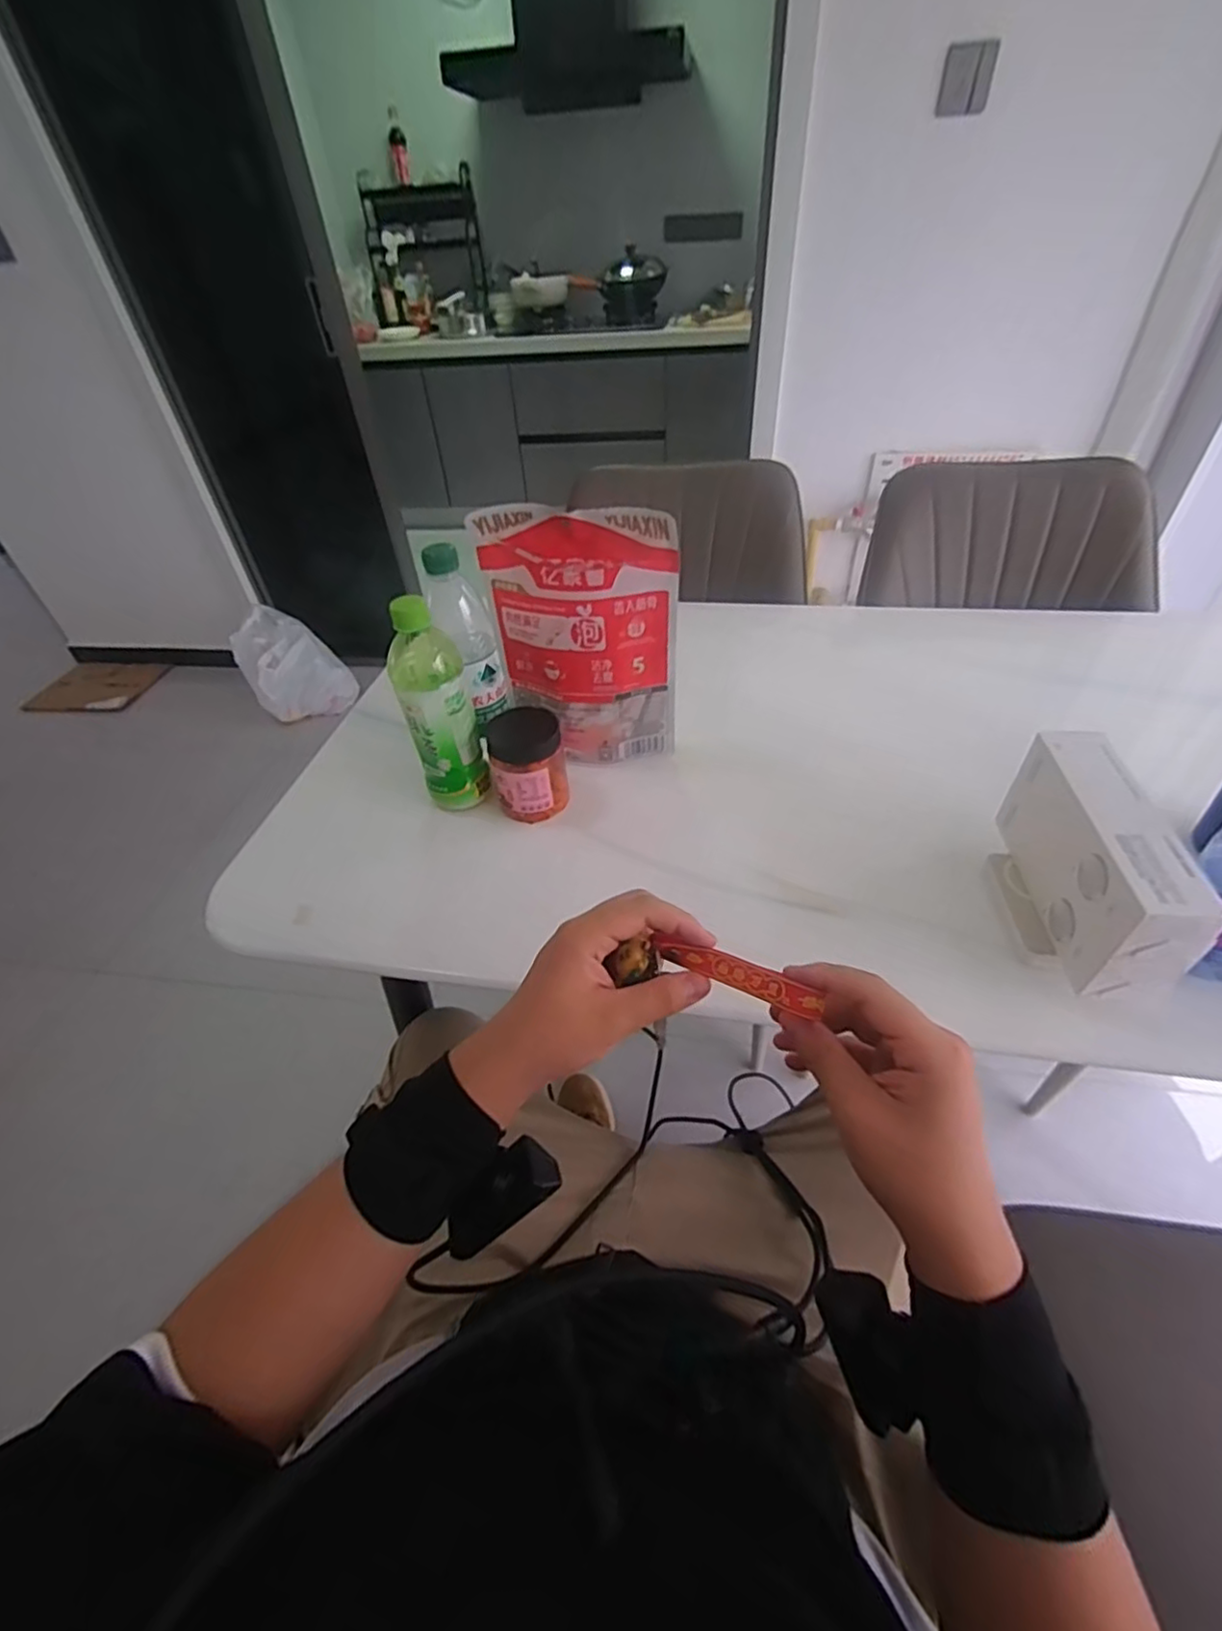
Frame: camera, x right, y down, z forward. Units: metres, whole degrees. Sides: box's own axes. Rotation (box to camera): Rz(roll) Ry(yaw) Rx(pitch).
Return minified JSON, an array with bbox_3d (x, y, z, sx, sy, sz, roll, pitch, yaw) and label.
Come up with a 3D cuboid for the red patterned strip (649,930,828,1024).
[{"bbox_3d":[0.069,0.088,0.355,0.093,0.010,0.015,15,46,30],"label":"red patterned strip"}]

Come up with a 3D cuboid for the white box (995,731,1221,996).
[{"bbox_3d":[0.358,0.034,0.478,0.056,0.105,0.184,2,44,7],"label":"white box"}]

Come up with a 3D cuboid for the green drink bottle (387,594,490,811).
[{"bbox_3d":[-0.163,-0.103,0.602,0.061,0.201,0.066,-17,45,-13],"label":"green drink bottle"}]

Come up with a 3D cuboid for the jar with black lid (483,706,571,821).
[{"bbox_3d":[-0.082,-0.048,0.624,0.073,0.099,0.061,-13,44,-9],"label":"jar with black lid"}]

